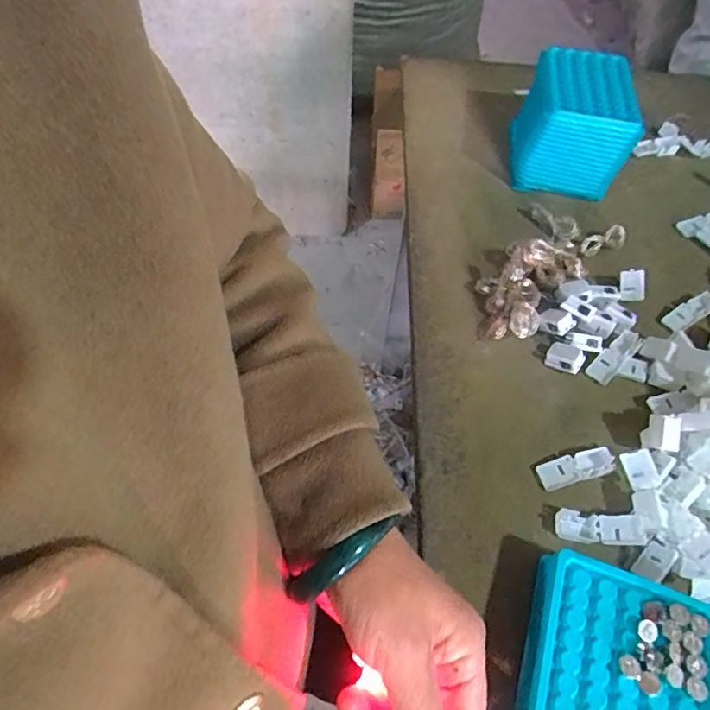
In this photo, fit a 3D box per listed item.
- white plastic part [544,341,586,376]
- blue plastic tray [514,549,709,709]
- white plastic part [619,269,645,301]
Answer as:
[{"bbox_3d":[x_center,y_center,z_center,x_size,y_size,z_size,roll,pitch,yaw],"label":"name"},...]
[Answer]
[{"bbox_3d":[0.168,0.002,0.417,0.026,0.013,0.021,27,79,36],"label":"white plastic part"},{"bbox_3d":[0.142,0.190,0.287,0.097,0.035,0.127,19,58,11],"label":"blue plastic tray"},{"bbox_3d":[0.241,-0.060,0.452,0.021,0.027,0.009,-6,14,19],"label":"white plastic part"}]

